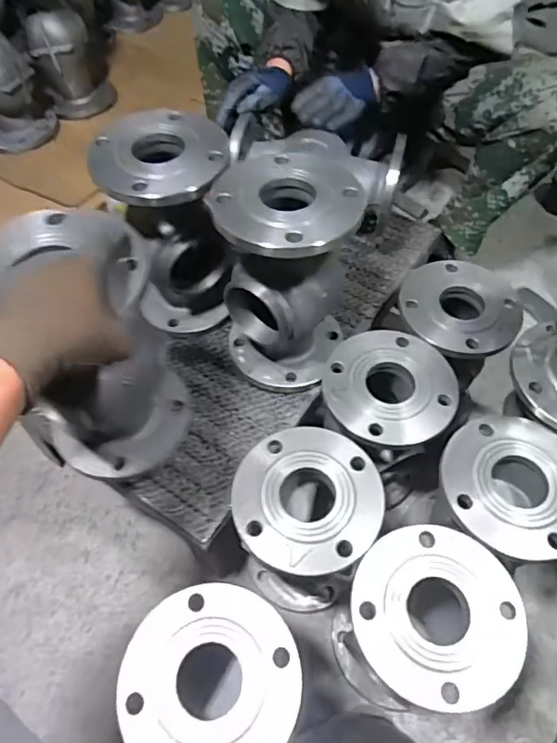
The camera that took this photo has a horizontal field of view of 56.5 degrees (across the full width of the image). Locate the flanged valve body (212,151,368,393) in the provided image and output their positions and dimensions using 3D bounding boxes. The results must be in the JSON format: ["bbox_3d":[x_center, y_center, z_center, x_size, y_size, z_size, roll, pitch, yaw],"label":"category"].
[{"bbox_3d":[0.003,-0.120,0.694,0.167,0.266,0.172,-1,58,1],"label":"flanged valve body"}]

